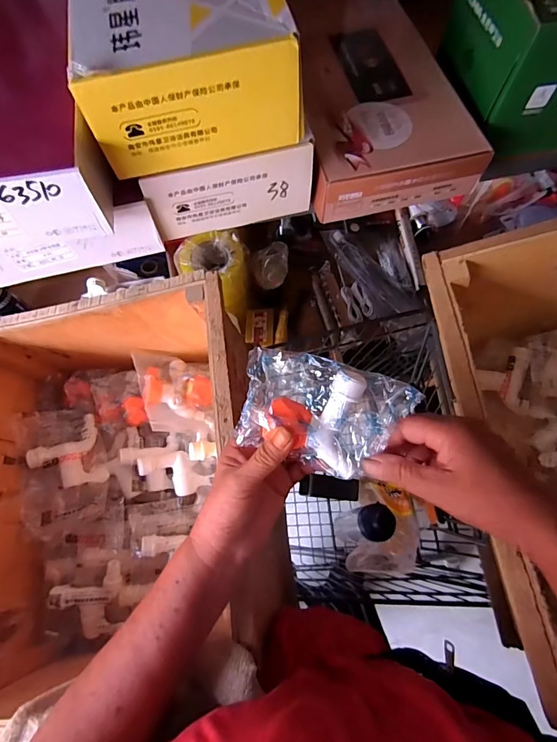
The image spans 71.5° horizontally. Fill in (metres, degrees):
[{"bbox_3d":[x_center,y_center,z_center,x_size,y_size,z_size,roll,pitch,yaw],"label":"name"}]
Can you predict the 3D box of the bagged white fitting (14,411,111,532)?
[{"bbox_3d":[-0.297,0.132,0.532,0.100,0.051,0.159,-15,70,-4],"label":"bagged white fitting"}]

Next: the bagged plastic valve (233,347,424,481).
[{"bbox_3d":[0.035,0.037,0.321,0.136,0.045,0.088,17,84,8],"label":"bagged plastic valve"}]

